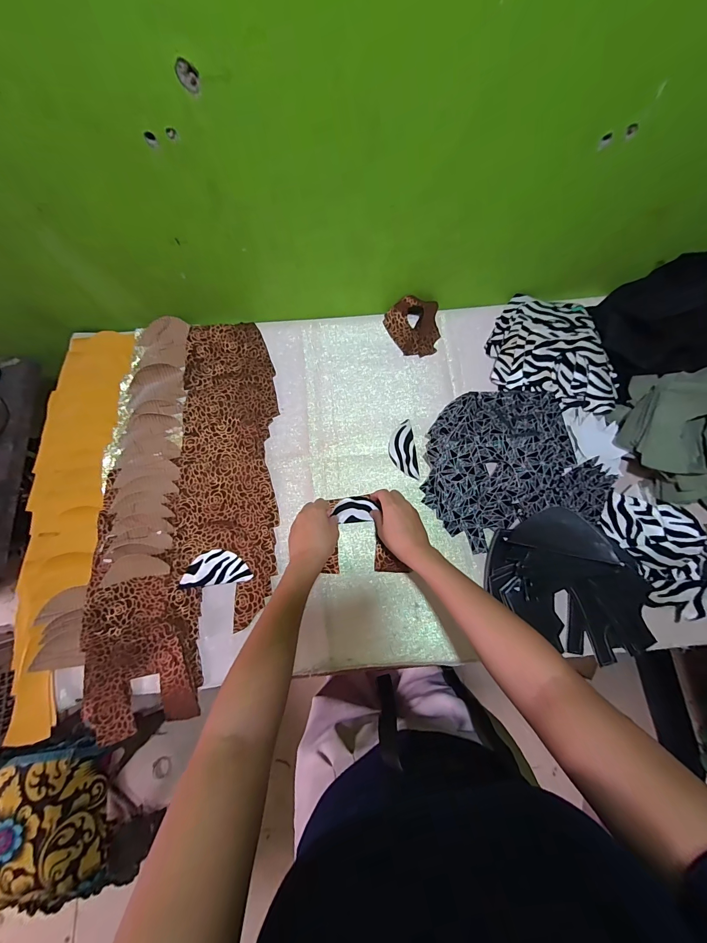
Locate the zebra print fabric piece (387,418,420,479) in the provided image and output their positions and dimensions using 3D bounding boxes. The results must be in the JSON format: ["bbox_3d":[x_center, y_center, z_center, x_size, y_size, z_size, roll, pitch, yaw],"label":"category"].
[{"bbox_3d":[0.083,-0.036,0.580,0.044,0.004,0.101,-7,75,-1],"label":"zebra print fabric piece"}]

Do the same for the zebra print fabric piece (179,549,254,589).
[{"bbox_3d":[-0.210,0.147,0.527,0.102,0.004,0.051,-6,75,-4],"label":"zebra print fabric piece"}]

